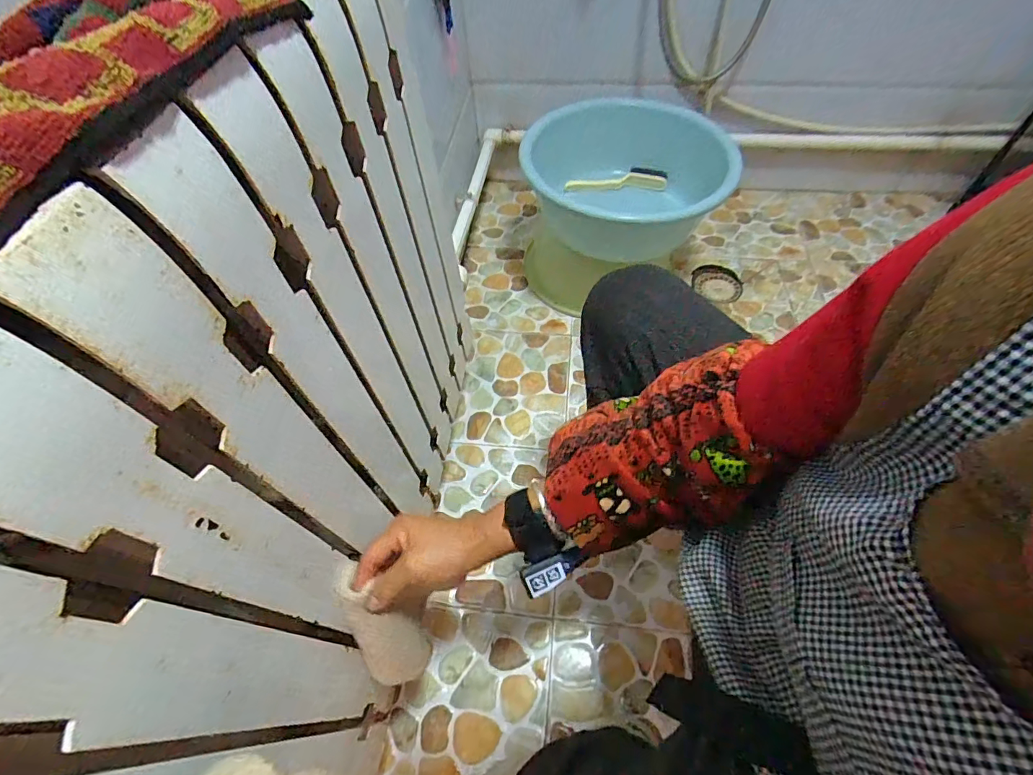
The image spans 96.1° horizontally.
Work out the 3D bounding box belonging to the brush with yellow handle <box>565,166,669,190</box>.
[{"bbox_3d":[0.247,-0.504,1.133,0.252,0.020,0.078,-10,56,-3],"label":"brush with yellow handle"}]

